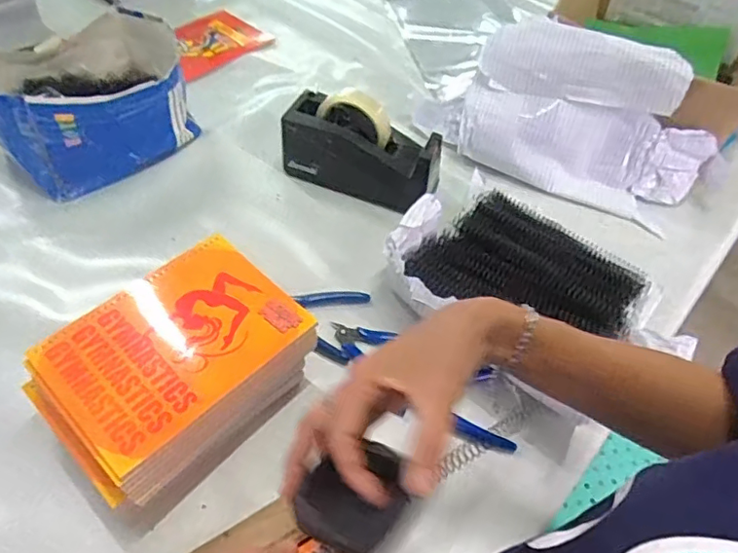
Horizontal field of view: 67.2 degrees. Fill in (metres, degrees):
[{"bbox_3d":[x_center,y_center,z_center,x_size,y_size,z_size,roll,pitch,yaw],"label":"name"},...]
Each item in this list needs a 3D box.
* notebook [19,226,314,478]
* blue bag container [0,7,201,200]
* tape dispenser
[{"bbox_3d":[-0.169,0.053,0.488,0.148,0.007,0.200,39,58,22],"label":"notebook"},{"bbox_3d":[-0.359,-0.227,0.723,0.241,0.129,0.189,-25,59,-23],"label":"blue bag container"},{"bbox_3d":[-0.009,-0.171,0.722,0.200,0.109,0.075,20,53,10],"label":"tape dispenser"}]

